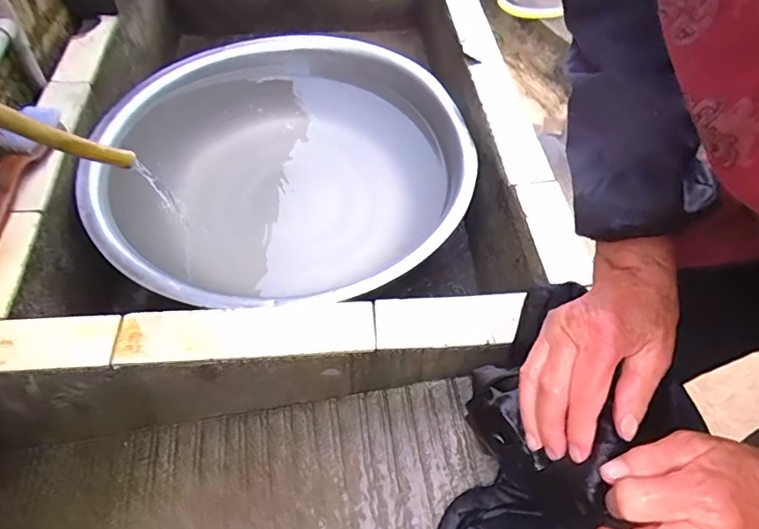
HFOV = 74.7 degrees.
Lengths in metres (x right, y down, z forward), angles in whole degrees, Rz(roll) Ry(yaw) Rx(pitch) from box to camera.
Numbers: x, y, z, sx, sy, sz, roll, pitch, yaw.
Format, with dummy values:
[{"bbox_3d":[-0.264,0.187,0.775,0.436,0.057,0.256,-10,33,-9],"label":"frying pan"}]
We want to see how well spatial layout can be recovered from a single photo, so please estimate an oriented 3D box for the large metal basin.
[{"bbox_3d":[-0.135,-0.132,0.700,0.487,0.165,0.491,3,53,-4],"label":"large metal basin"}]

